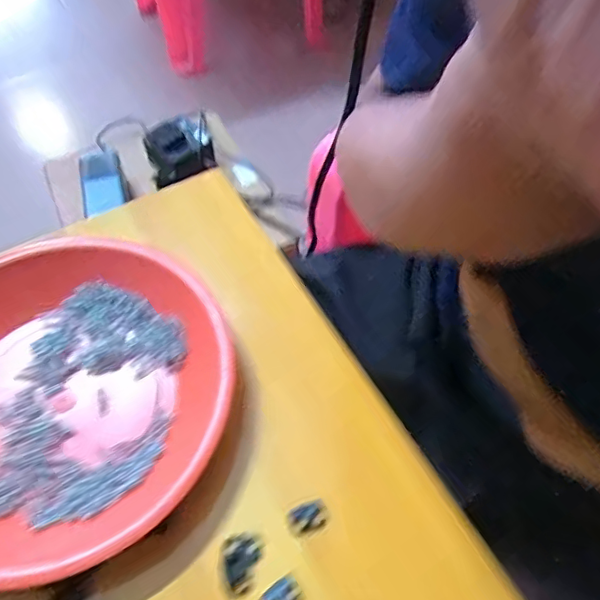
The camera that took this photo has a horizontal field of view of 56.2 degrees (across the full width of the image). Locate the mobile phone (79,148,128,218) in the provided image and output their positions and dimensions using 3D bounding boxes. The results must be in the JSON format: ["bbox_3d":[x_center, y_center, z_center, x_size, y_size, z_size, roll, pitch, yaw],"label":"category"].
[{"bbox_3d":[-0.262,-0.159,0.736,0.053,0.013,0.142,-17,50,-13],"label":"mobile phone"}]

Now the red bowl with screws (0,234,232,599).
[{"bbox_3d":[-0.135,0.051,0.308,0.185,0.031,0.190,-1,56,2],"label":"red bowl with screws"}]

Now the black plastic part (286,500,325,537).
[{"bbox_3d":[0.003,0.109,0.280,0.020,0.004,0.013,-16,57,-8],"label":"black plastic part"}]

